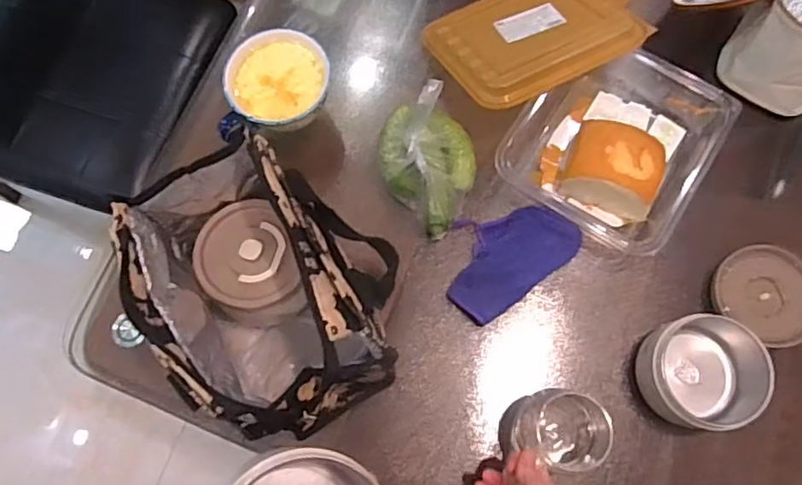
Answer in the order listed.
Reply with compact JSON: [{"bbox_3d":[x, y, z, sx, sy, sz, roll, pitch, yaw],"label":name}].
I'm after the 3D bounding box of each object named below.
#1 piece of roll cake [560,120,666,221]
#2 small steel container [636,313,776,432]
[{"bbox_3d":[0.251,-0.092,0.702,0.106,0.056,0.099,18,76,6],"label":"piece of roll cake"},{"bbox_3d":[0.330,0.144,0.659,0.109,0.094,0.106,-5,75,0],"label":"small steel container"}]

